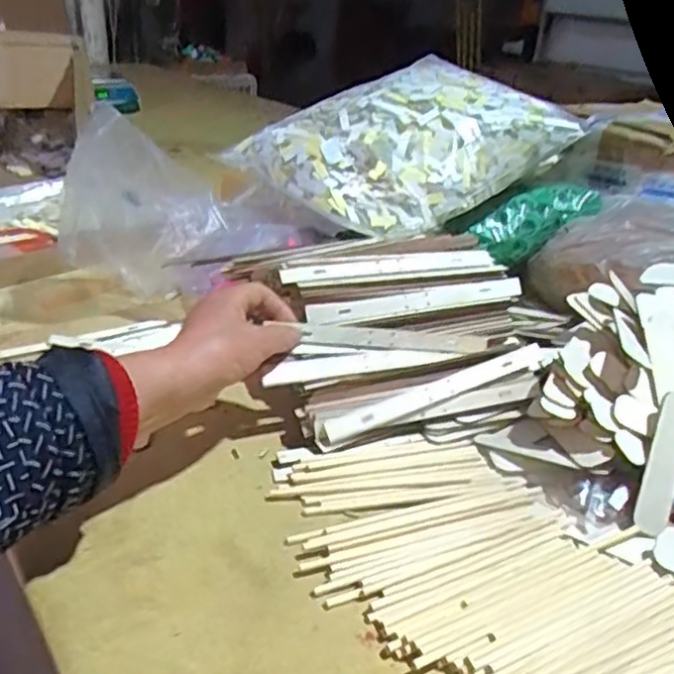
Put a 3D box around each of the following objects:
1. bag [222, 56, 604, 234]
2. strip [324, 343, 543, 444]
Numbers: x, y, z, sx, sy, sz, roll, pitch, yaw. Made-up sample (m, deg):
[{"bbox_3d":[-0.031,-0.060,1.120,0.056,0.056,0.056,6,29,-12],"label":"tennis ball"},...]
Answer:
[{"bbox_3d":[0.087,-0.237,0.822,0.351,0.147,0.232,-17,34,-34],"label":"bag"},{"bbox_3d":[0.083,0.044,0.559,0.196,0.018,0.006,-19,-5,-16],"label":"strip"}]

